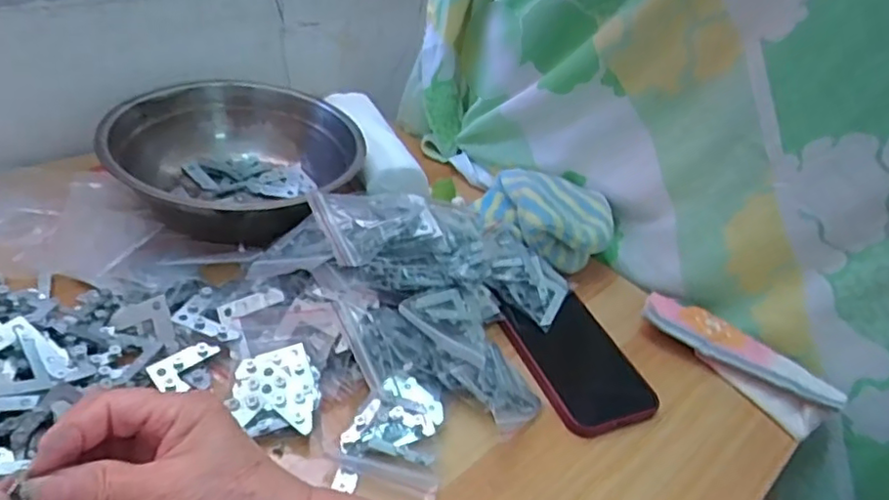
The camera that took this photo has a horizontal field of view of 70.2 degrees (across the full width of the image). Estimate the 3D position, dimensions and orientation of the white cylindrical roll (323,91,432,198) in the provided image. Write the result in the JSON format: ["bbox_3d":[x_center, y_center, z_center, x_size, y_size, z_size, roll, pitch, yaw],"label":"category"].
[{"bbox_3d":[-0.071,-0.107,0.637,0.063,0.048,0.170,-9,43,-24],"label":"white cylindrical roll"}]

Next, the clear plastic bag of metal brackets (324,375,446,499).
[{"bbox_3d":[-0.026,0.111,0.394,0.065,0.021,0.074,20,38,11],"label":"clear plastic bag of metal brackets"}]

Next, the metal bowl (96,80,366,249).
[{"bbox_3d":[-0.191,-0.080,0.562,0.191,0.071,0.191,7,37,-6],"label":"metal bowl"}]

